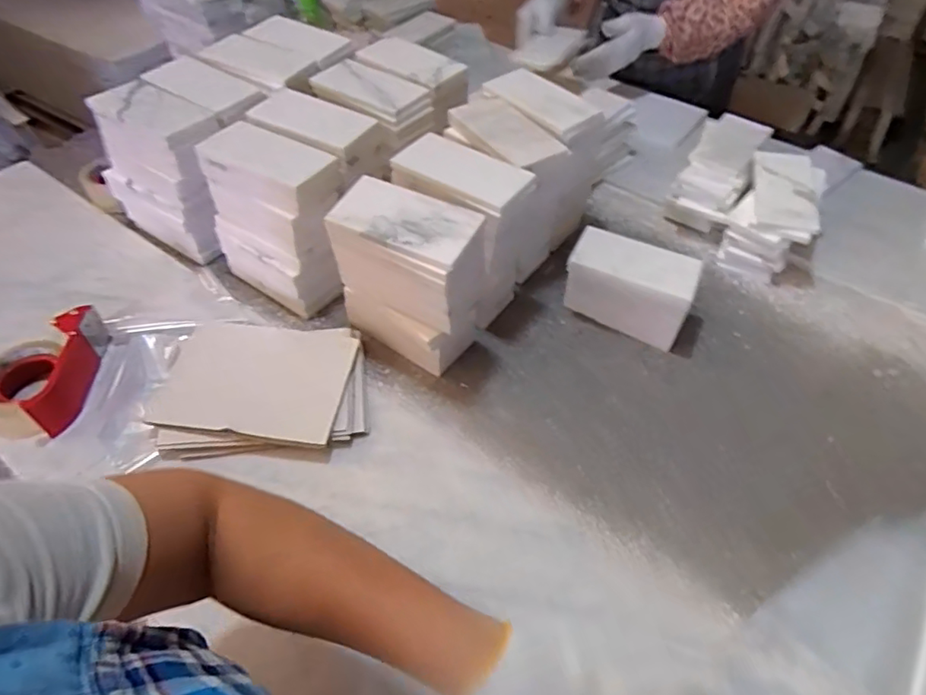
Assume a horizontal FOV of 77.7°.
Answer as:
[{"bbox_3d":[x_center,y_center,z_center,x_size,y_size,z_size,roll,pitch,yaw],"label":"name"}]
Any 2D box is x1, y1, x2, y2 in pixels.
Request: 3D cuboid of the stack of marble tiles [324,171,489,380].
[{"bbox_3d":[-0.057,-0.074,0.653,0.158,0.203,0.098,26,55,20],"label":"stack of marble tiles"}]

